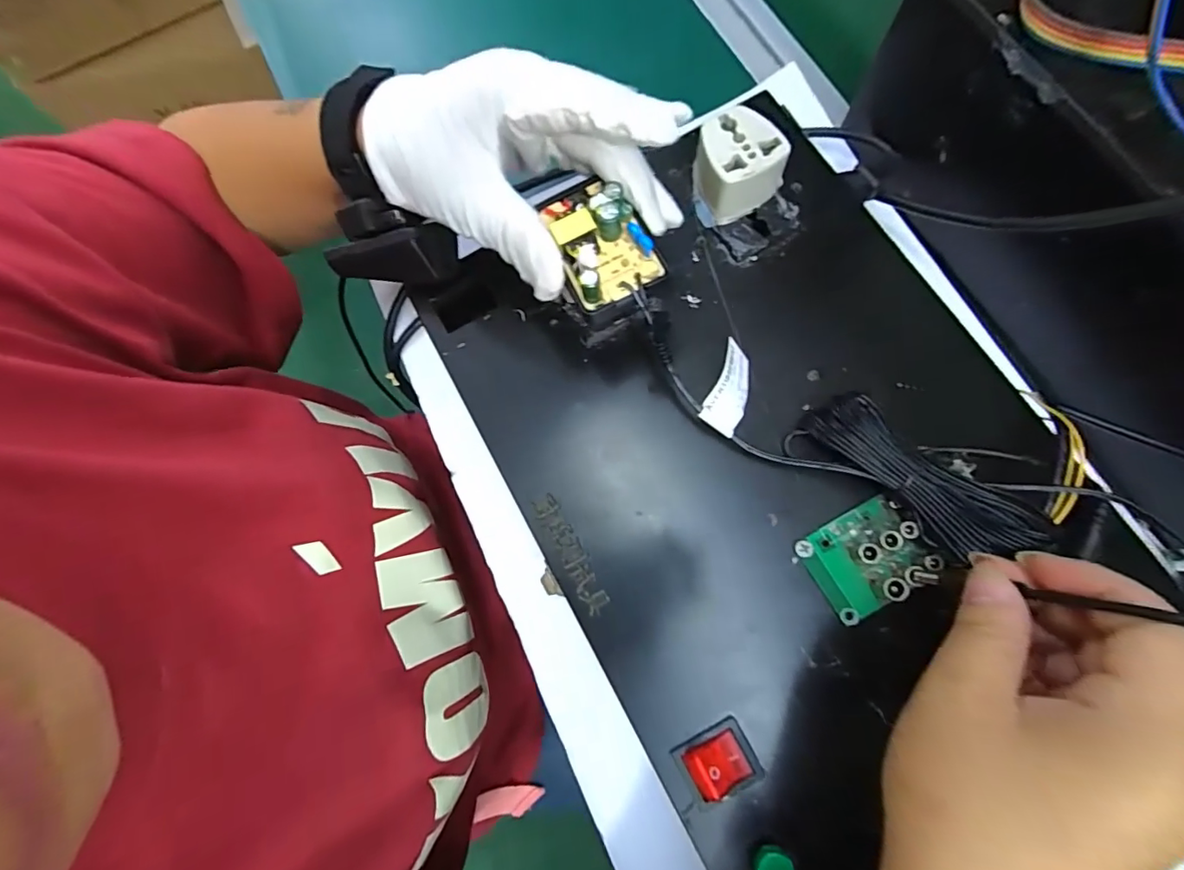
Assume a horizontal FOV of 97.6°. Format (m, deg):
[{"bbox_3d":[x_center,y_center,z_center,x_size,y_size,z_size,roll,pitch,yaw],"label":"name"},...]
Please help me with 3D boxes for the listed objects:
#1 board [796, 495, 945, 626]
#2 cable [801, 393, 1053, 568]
[{"bbox_3d":[0.119,0.052,0.218,0.046,0.024,0.038,-30,76,-6],"label":"board"},{"bbox_3d":[0.133,0.019,0.217,0.031,0.014,0.092,-42,63,-9],"label":"cable"}]

